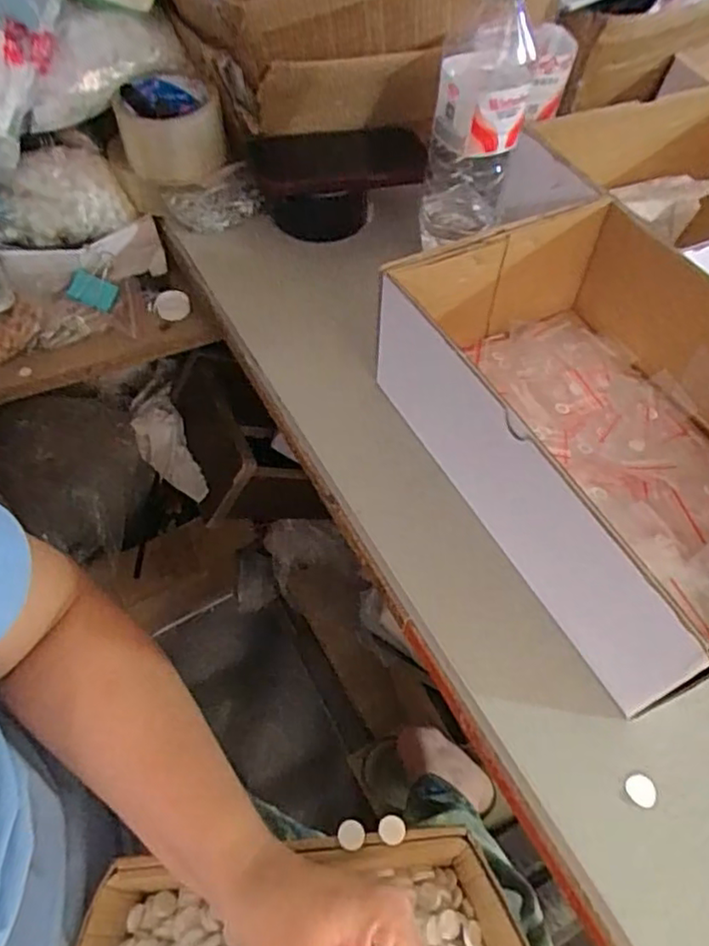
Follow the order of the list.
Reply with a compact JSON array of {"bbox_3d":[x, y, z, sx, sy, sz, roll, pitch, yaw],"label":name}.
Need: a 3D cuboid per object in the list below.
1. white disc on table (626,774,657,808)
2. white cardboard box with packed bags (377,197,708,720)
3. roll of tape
[{"bbox_3d":[0.147,0.162,0.321,0.015,0.004,0.015,1,55,-2],"label":"white disc on table"},{"bbox_3d":[0.160,-0.032,0.396,0.189,0.104,0.279,-23,59,-17],"label":"white cardboard box with packed bags"},{"bbox_3d":[-0.157,-0.295,0.544,0.087,0.061,0.083,0,55,-3],"label":"roll of tape"}]

